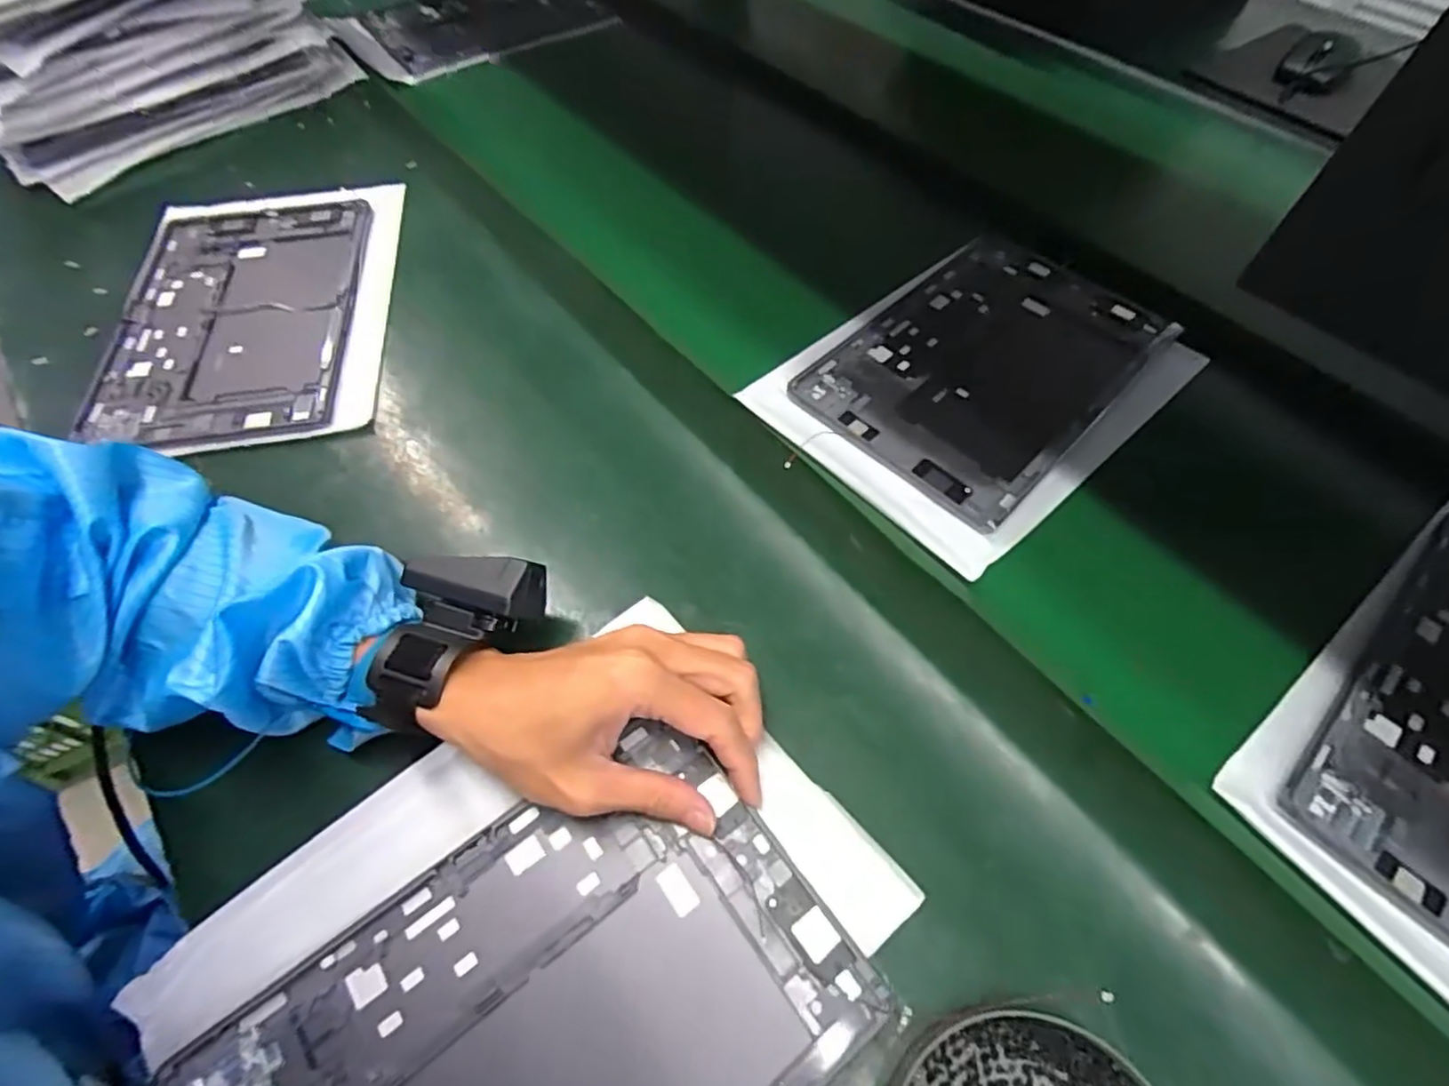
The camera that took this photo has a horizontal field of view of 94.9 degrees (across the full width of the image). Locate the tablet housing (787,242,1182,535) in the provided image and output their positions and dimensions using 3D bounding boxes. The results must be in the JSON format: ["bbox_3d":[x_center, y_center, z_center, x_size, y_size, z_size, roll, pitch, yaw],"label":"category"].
[{"bbox_3d":[0.186,-0.130,0.473,0.165,0.007,0.257,39,65,22],"label":"tablet housing"}]

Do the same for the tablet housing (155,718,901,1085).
[{"bbox_3d":[-0.079,0.204,0.271,0.254,0.015,0.163,-32,63,-20],"label":"tablet housing"}]

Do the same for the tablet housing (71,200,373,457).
[{"bbox_3d":[-0.366,-0.173,0.504,0.173,0.015,0.264,-9,58,-7],"label":"tablet housing"}]

